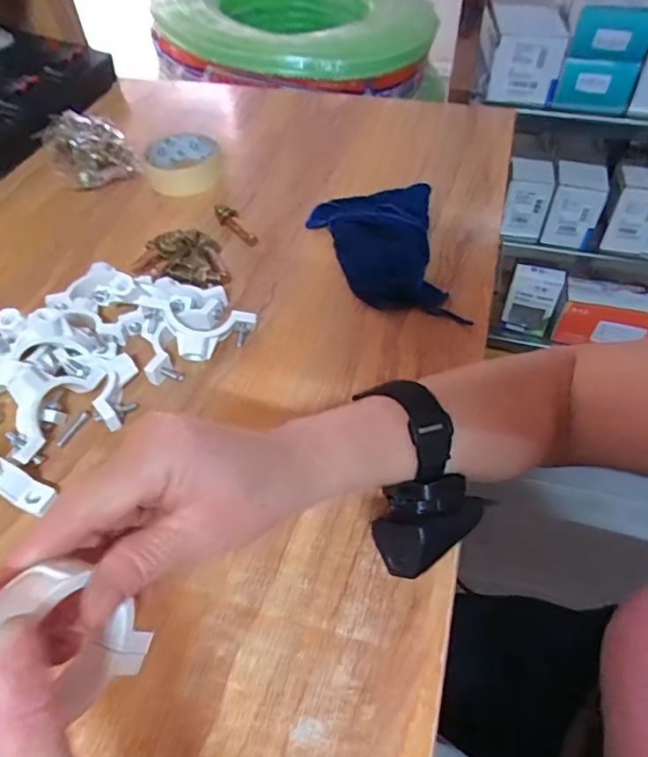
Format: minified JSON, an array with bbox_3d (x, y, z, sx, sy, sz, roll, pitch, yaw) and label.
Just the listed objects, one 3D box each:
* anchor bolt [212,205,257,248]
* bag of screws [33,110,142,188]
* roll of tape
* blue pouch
[{"bbox_3d":[-0.088,-0.153,0.530,0.016,0.017,0.060,-28,54,-20],"label":"anchor bolt"},{"bbox_3d":[-0.269,-0.267,0.609,0.088,0.032,0.121,-22,52,-15],"label":"bag of screws"},{"bbox_3d":[-0.158,-0.246,0.608,0.082,0.028,0.092,-12,50,-8],"label":"roll of tape"},{"bbox_3d":[0.051,-0.121,0.494,0.116,0.028,0.171,-3,50,0],"label":"blue pouch"}]

